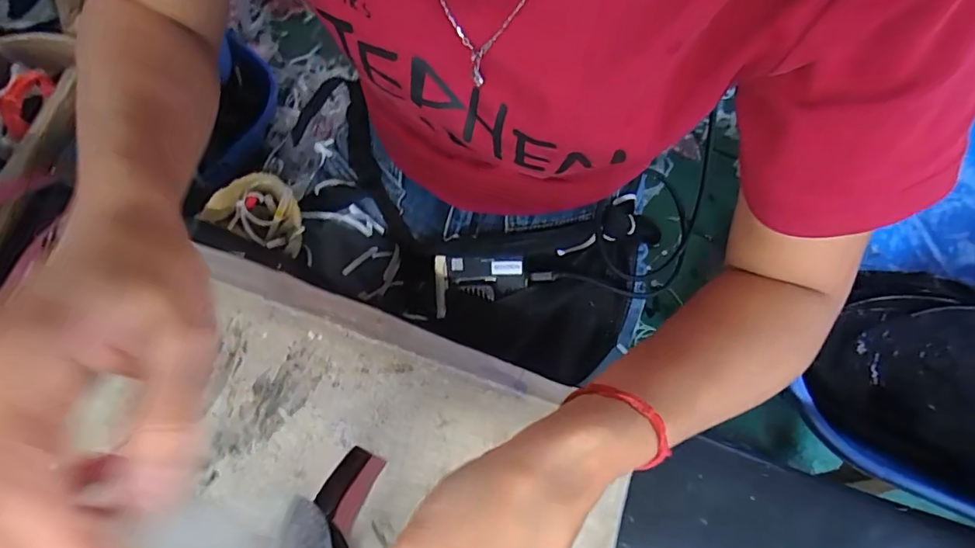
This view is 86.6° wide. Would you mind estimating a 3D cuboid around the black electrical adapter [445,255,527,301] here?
[{"bbox_3d":[-0.002,0.003,0.428,0.065,0.015,0.035,4,74,0],"label":"black electrical adapter"}]

